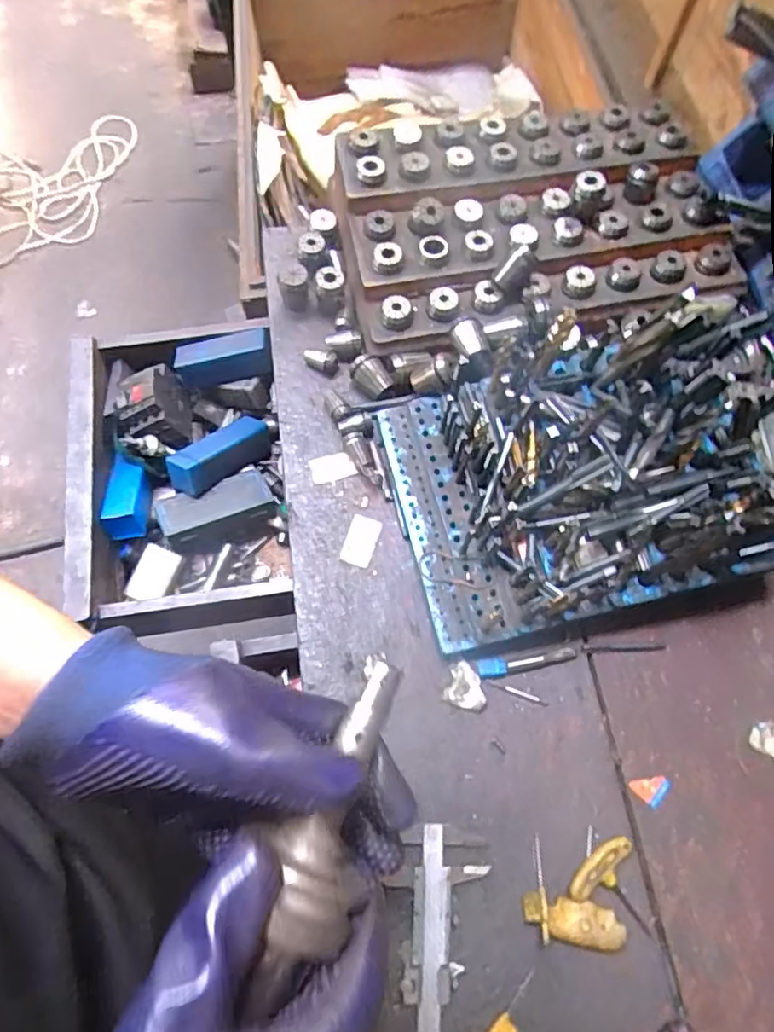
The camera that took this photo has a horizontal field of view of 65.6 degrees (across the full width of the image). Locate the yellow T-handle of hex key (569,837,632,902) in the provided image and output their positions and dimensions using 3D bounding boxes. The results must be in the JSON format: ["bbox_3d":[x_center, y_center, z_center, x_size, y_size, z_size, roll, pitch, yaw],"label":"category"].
[{"bbox_3d":[0.158,0.261,0.444,0.058,0.014,0.024,-34,74,-13],"label":"yellow T-handle of hex key"}]

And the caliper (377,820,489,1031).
[{"bbox_3d":[0.035,0.420,0.382,0.052,0.014,0.395,2,69,-1],"label":"caliper"}]

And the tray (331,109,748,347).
[{"bbox_3d":[0.143,-0.300,0.610,0.370,0.058,0.236,-9,70,-5],"label":"tray"}]

